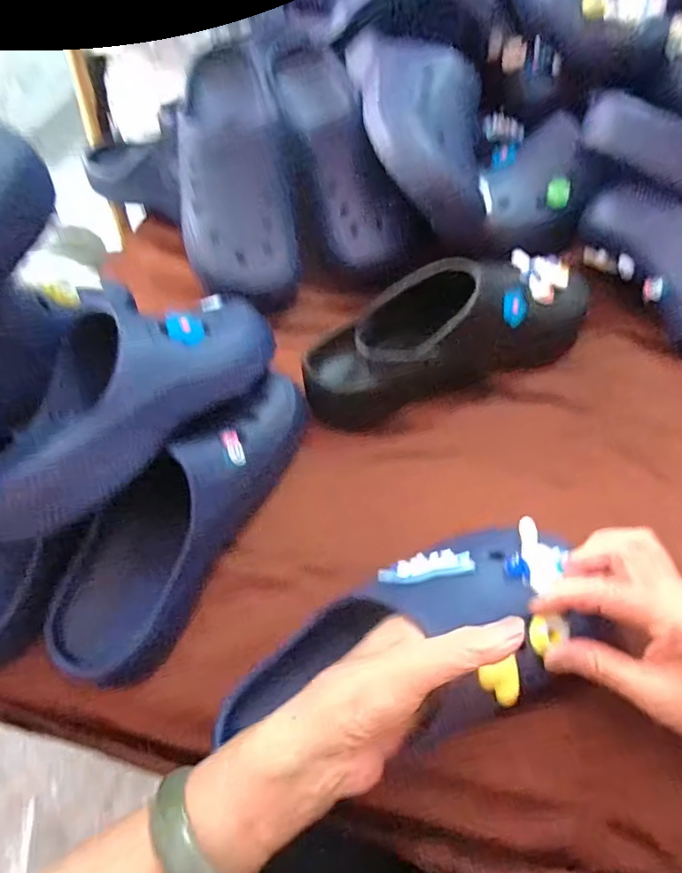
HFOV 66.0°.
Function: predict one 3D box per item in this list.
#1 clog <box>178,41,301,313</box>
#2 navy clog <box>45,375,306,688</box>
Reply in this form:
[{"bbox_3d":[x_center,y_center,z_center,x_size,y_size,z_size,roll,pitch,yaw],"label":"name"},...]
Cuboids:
[{"bbox_3d":[-0.115,-0.283,0.538,0.114,0.075,0.299,-9,82,-5],"label":"clog"},{"bbox_3d":[-0.112,0.043,0.379,0.085,0.079,0.257,26,61,15],"label":"navy clog"}]

